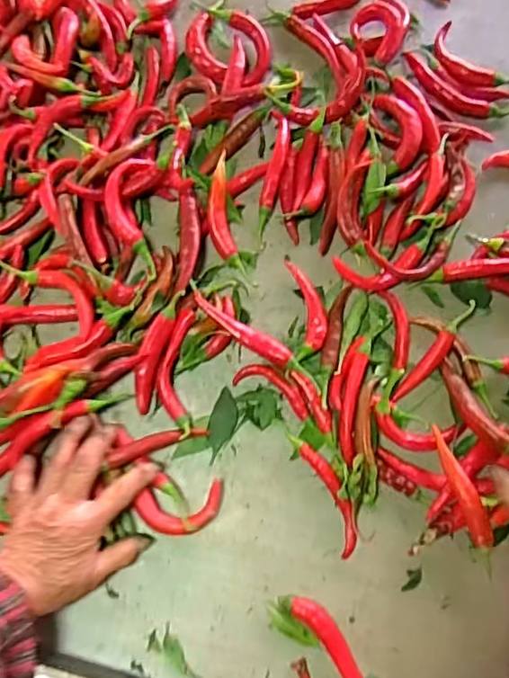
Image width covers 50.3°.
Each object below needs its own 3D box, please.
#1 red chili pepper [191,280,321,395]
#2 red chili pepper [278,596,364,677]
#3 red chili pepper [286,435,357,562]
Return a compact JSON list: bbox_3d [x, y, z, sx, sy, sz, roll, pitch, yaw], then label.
[{"bbox_3d":[-0.002,0.000,0.511,0.153,0.016,0.022,34,80,9],"label":"red chili pepper"},{"bbox_3d":[0.070,0.259,0.449,0.024,0.012,0.121,-41,79,-8],"label":"red chili pepper"},{"bbox_3d":[0.066,0.134,0.484,0.025,0.011,0.113,-24,77,-4],"label":"red chili pepper"}]

